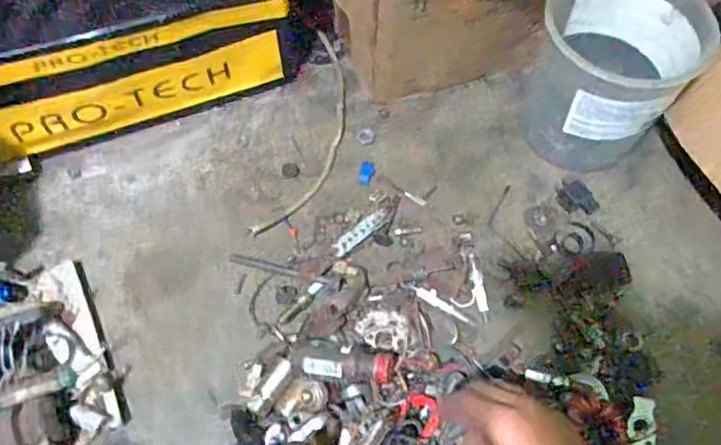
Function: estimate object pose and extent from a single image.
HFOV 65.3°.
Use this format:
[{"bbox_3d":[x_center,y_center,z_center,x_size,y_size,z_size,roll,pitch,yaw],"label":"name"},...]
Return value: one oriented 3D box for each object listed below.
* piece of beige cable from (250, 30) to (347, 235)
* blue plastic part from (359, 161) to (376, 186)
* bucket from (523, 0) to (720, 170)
[{"bbox_3d":[-0.057,-0.111,0.697,0.070,0.011,0.295,16,66,-2],"label":"piece of beige cable"},{"bbox_3d":[0.008,-0.060,0.675,0.017,0.004,0.035,7,62,6],"label":"blue plastic part"},{"bbox_3d":[0.280,-0.173,0.654,0.171,0.148,0.164,-38,68,-18],"label":"bucket"}]

